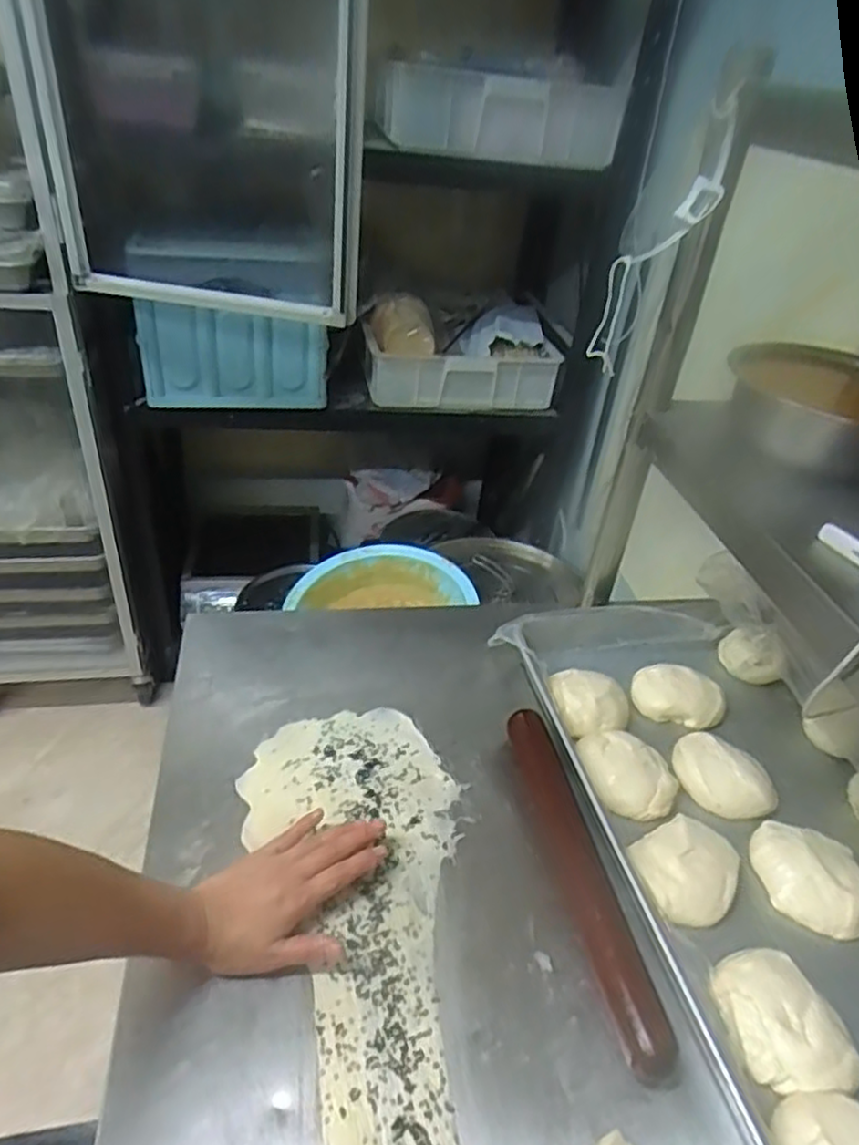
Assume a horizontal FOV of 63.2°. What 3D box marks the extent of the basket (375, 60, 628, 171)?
[{"bbox_3d":[0.119,-0.778,1.186,0.393,0.136,0.121,-3,38,-14],"label":"basket"}]

